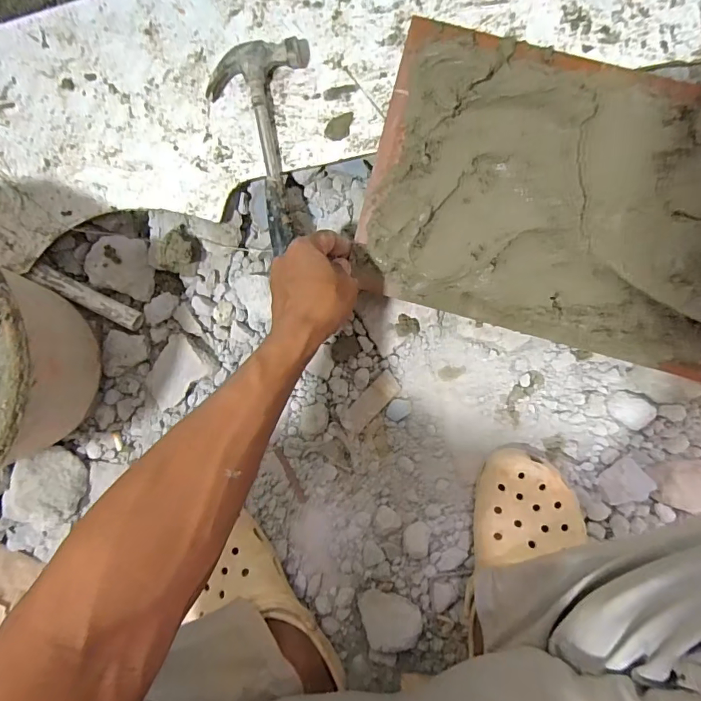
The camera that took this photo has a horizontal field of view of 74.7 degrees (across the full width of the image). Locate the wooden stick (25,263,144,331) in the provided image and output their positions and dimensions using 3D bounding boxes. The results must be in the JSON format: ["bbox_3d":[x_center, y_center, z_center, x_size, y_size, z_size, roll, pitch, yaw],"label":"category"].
[{"bbox_3d":[-0.299,-0.060,0.522,0.126,0.018,0.021,28,92,-8],"label":"wooden stick"}]

